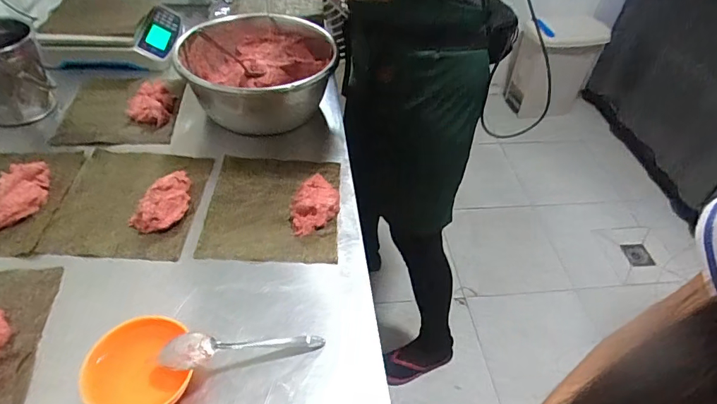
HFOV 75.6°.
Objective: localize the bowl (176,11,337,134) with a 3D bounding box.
[{"bbox_3d":[-0.176,-0.224,0.822,0.258,0.122,0.262,3,46,-3],"label":"bowl"}]

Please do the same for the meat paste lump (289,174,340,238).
[{"bbox_3d":[-0.062,0.004,0.665,0.065,0.035,0.087,-1,46,-6],"label":"meat paste lump"}]

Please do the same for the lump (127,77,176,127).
[{"bbox_3d":[-0.368,-0.183,0.822,0.073,0.032,0.115,-3,46,-8],"label":"lump"}]

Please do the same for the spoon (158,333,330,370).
[{"bbox_3d":[-0.118,0.154,0.493,0.170,0.018,0.036,5,43,-24],"label":"spoon"}]

